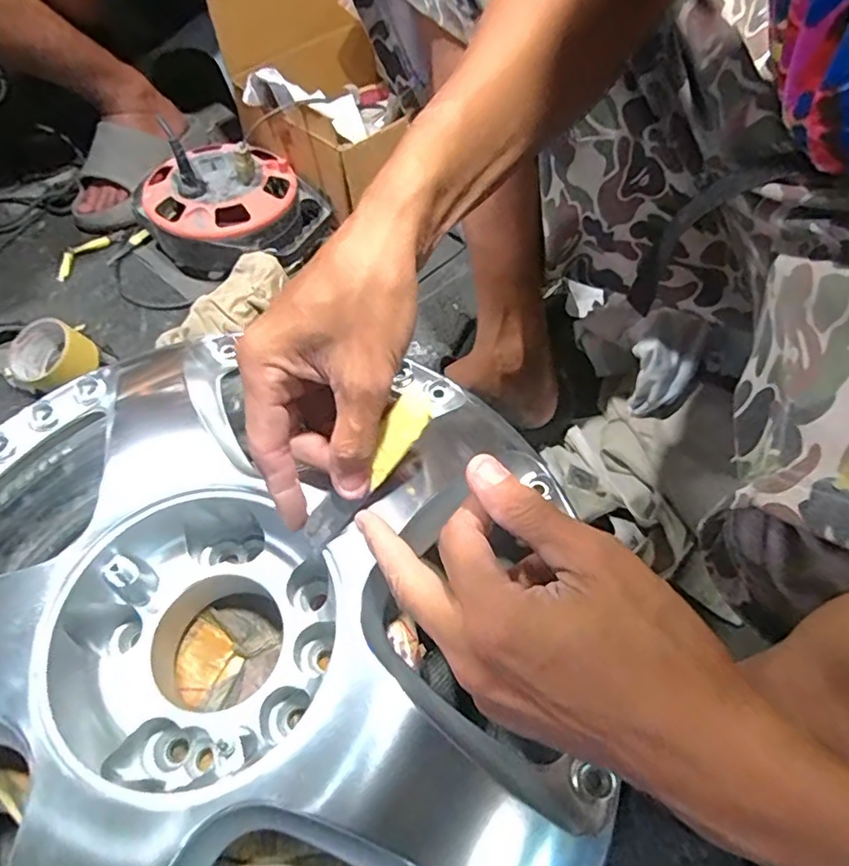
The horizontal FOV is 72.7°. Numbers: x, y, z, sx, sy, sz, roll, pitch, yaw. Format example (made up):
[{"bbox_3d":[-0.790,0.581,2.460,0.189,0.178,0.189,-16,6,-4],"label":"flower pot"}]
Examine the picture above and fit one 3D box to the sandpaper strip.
[{"bbox_3d":[-0.031,0.022,0.305,0.019,0.004,0.095,39,97,6],"label":"sandpaper strip"}]

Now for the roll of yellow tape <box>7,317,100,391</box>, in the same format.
[{"bbox_3d":[-0.459,-0.093,0.715,0.094,0.044,0.083,21,60,14],"label":"roll of yellow tape"}]

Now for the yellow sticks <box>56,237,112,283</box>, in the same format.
[{"bbox_3d":[-0.504,-0.260,0.839,0.037,0.011,0.095,29,62,18],"label":"yellow sticks"}]

